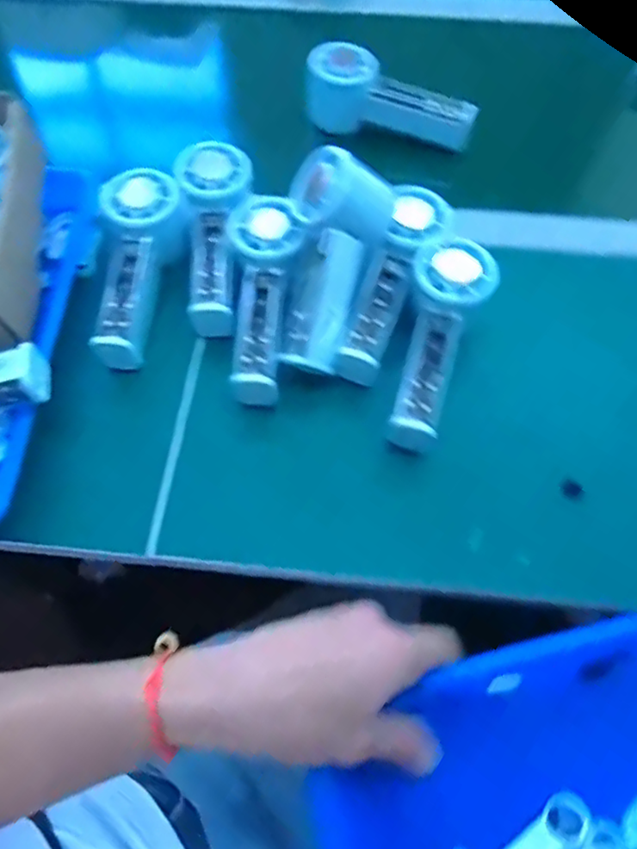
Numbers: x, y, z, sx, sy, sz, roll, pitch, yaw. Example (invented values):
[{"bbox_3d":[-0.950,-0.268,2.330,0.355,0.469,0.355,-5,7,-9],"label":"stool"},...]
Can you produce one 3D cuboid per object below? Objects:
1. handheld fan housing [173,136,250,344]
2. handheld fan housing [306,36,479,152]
[{"bbox_3d":[-0.082,-0.150,0.481,0.055,0.036,0.155,-1,81,2],"label":"handheld fan housing"},{"bbox_3d":[0.067,-0.301,0.559,0.154,0.047,0.051,22,64,13],"label":"handheld fan housing"}]

